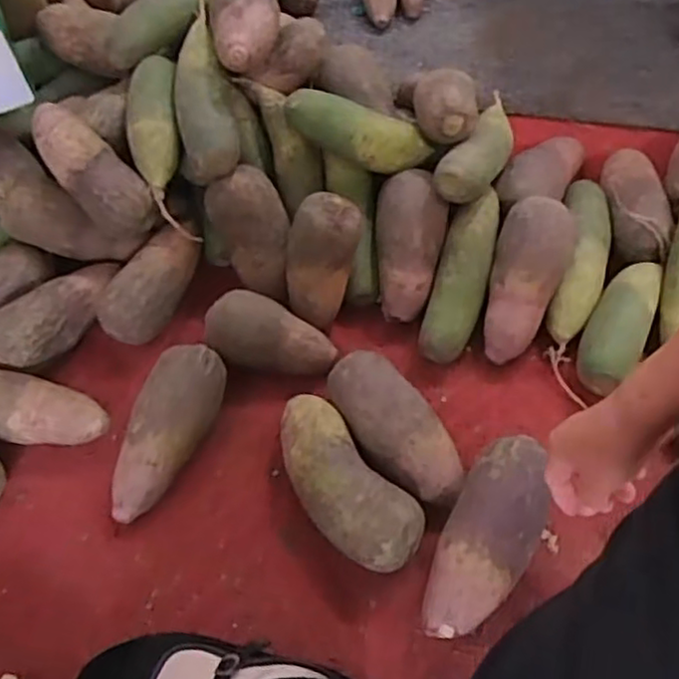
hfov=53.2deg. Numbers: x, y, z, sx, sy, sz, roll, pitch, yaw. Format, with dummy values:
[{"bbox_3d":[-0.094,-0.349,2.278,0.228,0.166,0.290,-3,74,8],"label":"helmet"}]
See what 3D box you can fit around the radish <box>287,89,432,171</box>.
[{"bbox_3d":[0.017,-0.226,0.742,0.162,0.070,0.052,14,60,9],"label":"radish"}]

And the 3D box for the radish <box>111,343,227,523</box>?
[{"bbox_3d":[-0.168,0.088,0.658,0.077,0.068,0.175,18,61,11],"label":"radish"}]

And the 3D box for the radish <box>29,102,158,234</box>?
[{"bbox_3d":[-0.261,-0.178,0.718,0.158,0.059,0.062,48,65,-15],"label":"radish"}]

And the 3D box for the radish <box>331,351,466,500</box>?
[{"bbox_3d":[0.049,0.089,0.659,0.077,0.068,0.168,-32,63,-17],"label":"radish"}]

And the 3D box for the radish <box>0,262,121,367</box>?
[{"bbox_3d":[-0.303,-0.033,0.726,0.062,0.055,0.163,28,51,17],"label":"radish"}]

